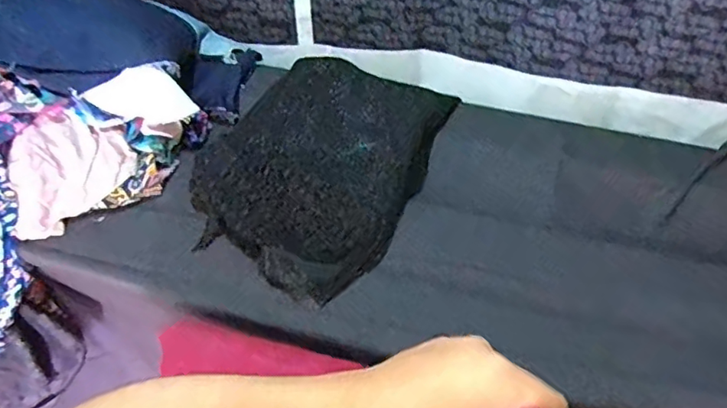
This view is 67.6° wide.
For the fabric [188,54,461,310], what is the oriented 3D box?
[{"bbox_3d":[-0.049,-0.073,0.742,0.267,0.049,0.407,20,48,18],"label":"fabric"}]

